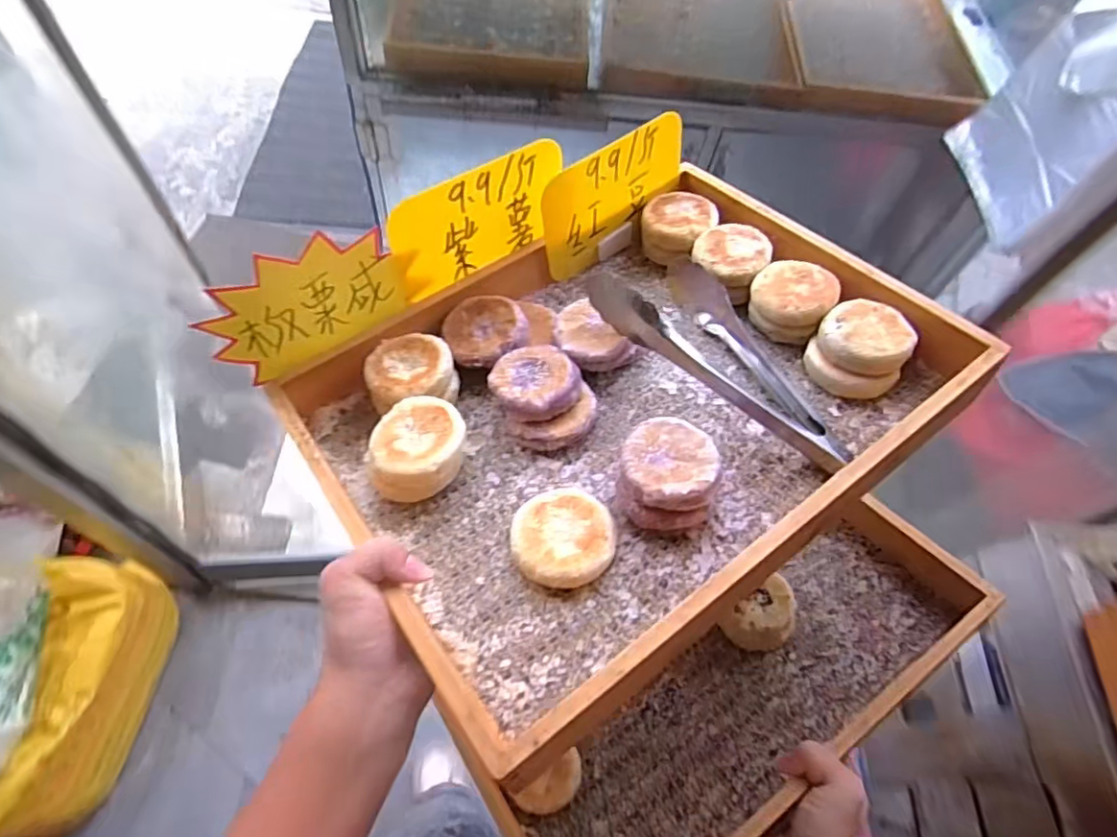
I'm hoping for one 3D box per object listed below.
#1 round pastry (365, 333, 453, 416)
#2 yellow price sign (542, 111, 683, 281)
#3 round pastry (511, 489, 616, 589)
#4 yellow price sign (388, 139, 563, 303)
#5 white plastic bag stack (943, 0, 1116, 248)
[{"bbox_3d":[-0.104,-0.035,0.428,0.058,0.017,0.055,-14,53,-9],"label":"round pastry"},{"bbox_3d":[0.047,-0.180,0.501,0.142,0.087,0.007,-35,52,-15],"label":"yellow price sign"},{"bbox_3d":[0.003,0.072,0.370,0.059,0.020,0.058,-1,52,1],"label":"round pastry"},{"bbox_3d":[-0.057,-0.141,0.447,0.135,0.078,0.012,-34,56,-18],"label":"yellow price sign"},{"bbox_3d":[0.776,-0.478,0.927,0.031,0.417,0.293,7,67,-6],"label":"white plastic bag stack"}]

